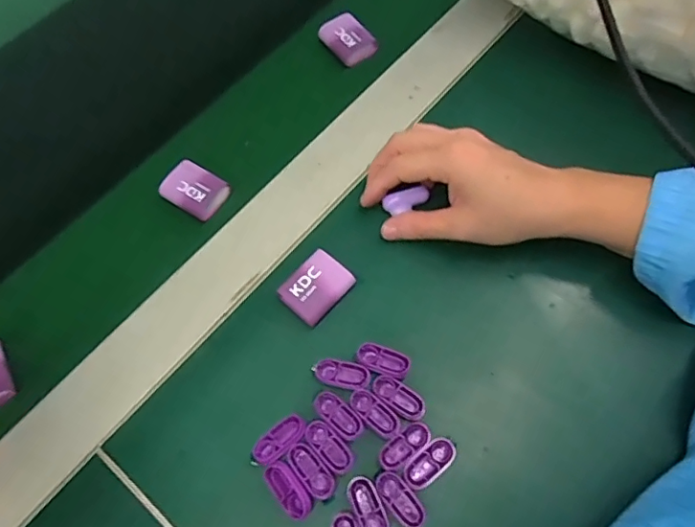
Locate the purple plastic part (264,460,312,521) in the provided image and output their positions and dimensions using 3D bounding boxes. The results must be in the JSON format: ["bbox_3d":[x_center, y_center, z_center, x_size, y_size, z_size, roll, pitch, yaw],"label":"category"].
[{"bbox_3d":[-0.034,0.129,0.309,0.015,0.007,0.033,-36,68,-13],"label":"purple plastic part"}]

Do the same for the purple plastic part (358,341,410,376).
[{"bbox_3d":[0.023,0.060,0.340,0.033,0.004,0.017,15,67,11],"label":"purple plastic part"}]

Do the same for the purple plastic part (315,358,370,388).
[{"bbox_3d":[-0.003,0.068,0.336,0.033,0.004,0.015,11,66,9],"label":"purple plastic part"}]

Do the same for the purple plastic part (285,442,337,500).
[{"bbox_3d":[-0.021,0.119,0.311,0.015,0.004,0.033,-42,69,-15],"label":"purple plastic part"}]

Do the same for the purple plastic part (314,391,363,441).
[{"bbox_3d":[-0.006,0.091,0.325,0.033,0.004,0.015,39,73,20],"label":"purple plastic part"}]

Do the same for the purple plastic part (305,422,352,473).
[{"bbox_3d":[-0.011,0.107,0.317,0.015,0.004,0.033,-42,69,-15],"label":"purple plastic part"}]

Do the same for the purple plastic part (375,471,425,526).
[{"bbox_3d":[0.029,0.132,0.302,0.015,0.004,0.033,-40,68,-14],"label":"purple plastic part"}]

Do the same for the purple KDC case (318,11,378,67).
[{"bbox_3d":[0.001,-0.191,0.462,0.034,0.016,0.044,-34,67,-12],"label":"purple KDC case"}]

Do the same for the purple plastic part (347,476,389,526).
[{"bbox_3d":[0.011,0.136,0.301,0.014,0.004,0.034,-24,65,-7],"label":"purple plastic part"}]

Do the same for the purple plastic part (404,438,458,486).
[{"bbox_3d":[0.048,0.116,0.315,0.034,0.008,0.016,-38,68,-13],"label":"purple plastic part"}]

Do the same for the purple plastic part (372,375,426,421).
[{"bbox_3d":[0.032,0.081,0.329,0.034,0.004,0.016,36,72,18],"label":"purple plastic part"}]

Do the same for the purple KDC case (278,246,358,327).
[{"bbox_3d":[-0.020,0.016,0.358,0.034,0.013,0.043,35,72,18],"label":"purple KDC case"}]

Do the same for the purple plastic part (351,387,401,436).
[{"bbox_3d":[0.016,0.089,0.324,0.033,0.004,0.014,38,73,19],"label":"purple plastic part"}]

